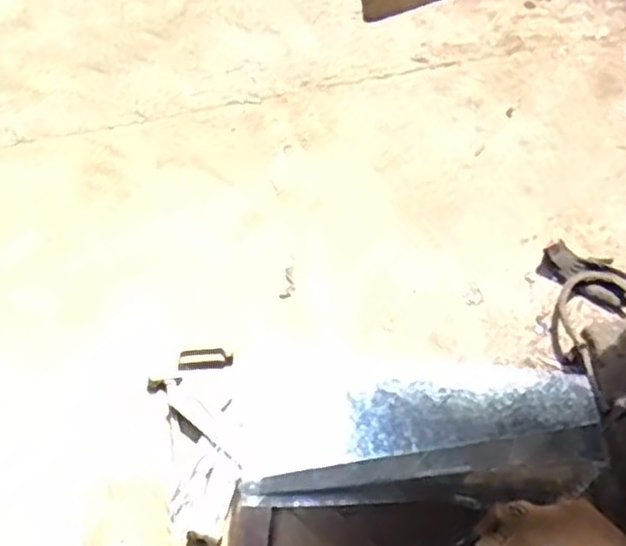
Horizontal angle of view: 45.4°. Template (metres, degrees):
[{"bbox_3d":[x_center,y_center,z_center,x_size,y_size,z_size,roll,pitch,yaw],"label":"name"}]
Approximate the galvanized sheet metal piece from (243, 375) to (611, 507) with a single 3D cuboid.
[{"bbox_3d":[0.192,0.291,1.297,0.596,0.141,0.217,0,79,-7],"label":"galvanized sheet metal piece"}]

